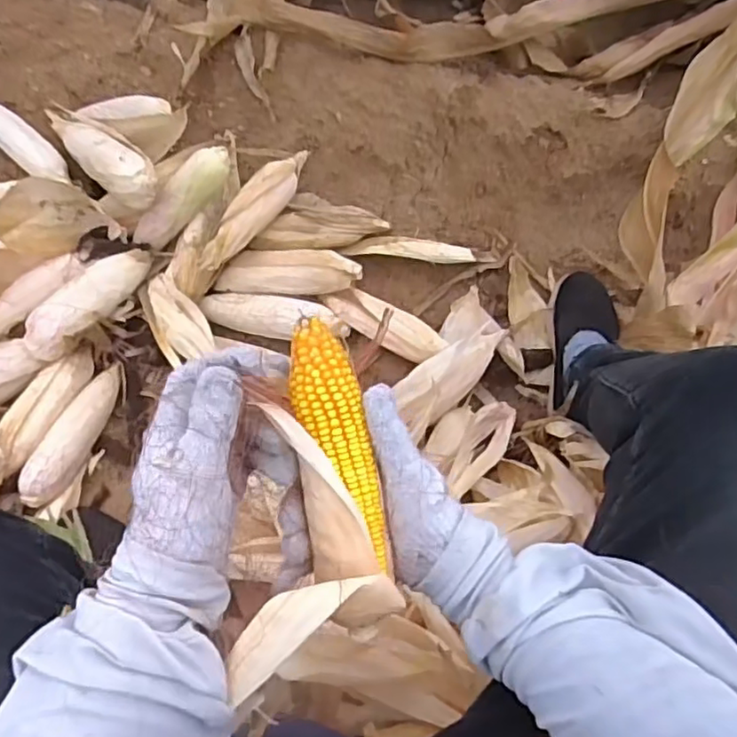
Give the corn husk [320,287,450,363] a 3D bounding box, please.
[{"bbox_3d":[0.022,-0.066,0.891,0.193,0.036,0.064,32,72,30],"label":"corn husk"}]

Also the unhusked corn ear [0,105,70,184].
[{"bbox_3d":[-0.510,-0.333,0.918,0.186,0.040,0.054,42,75,11],"label":"unhusked corn ear"}]

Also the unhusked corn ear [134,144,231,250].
[{"bbox_3d":[-0.260,-0.233,0.867,0.185,0.052,0.046,-41,75,19],"label":"unhusked corn ear"}]

